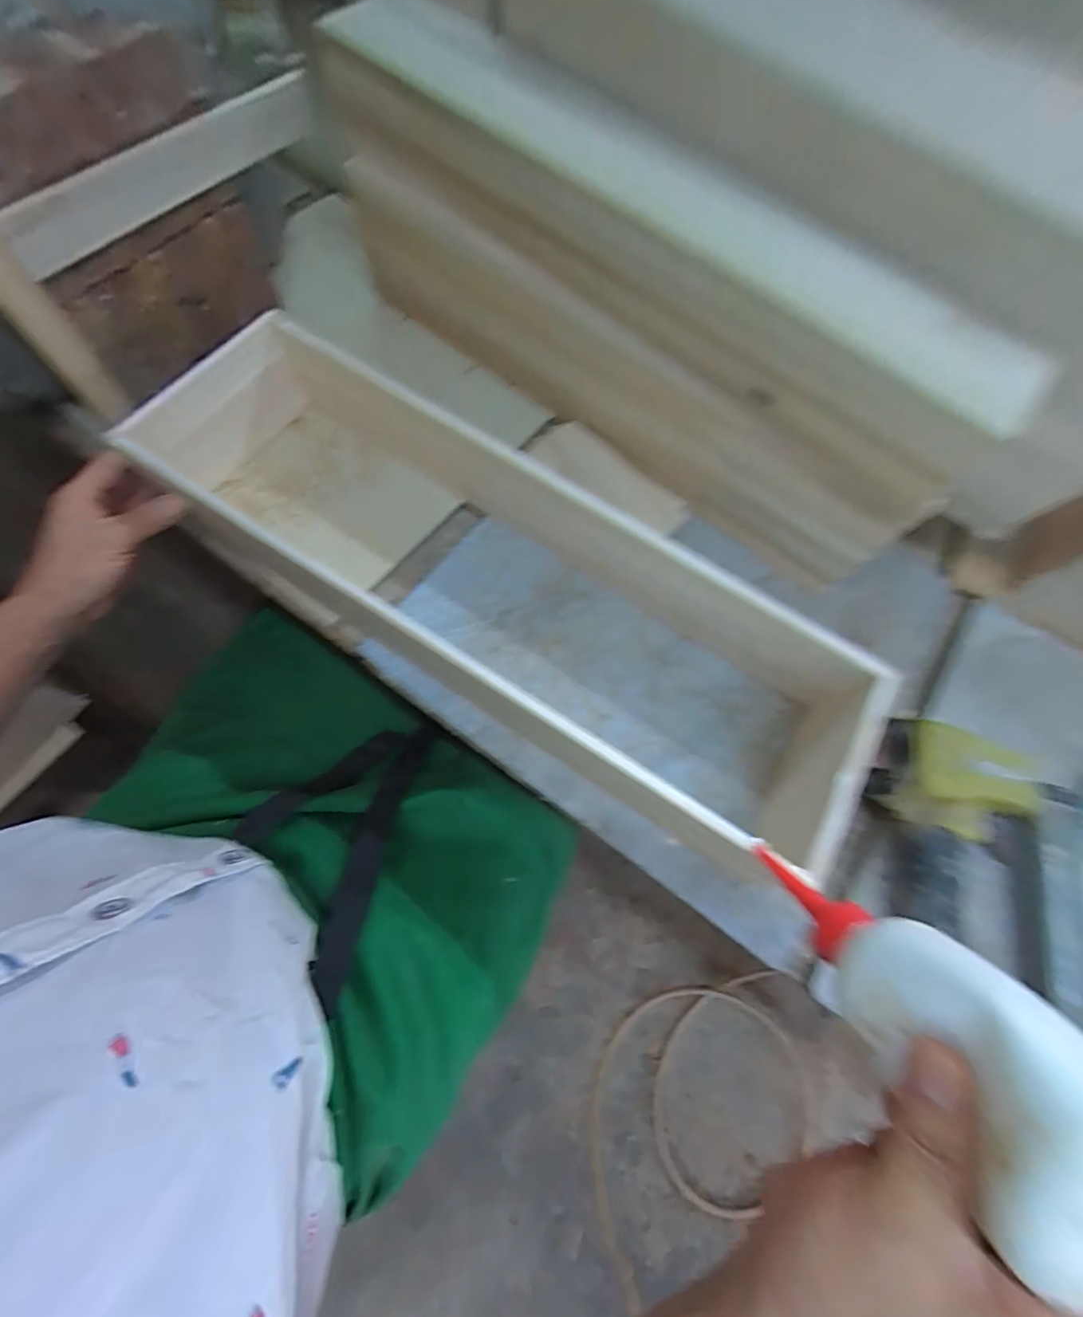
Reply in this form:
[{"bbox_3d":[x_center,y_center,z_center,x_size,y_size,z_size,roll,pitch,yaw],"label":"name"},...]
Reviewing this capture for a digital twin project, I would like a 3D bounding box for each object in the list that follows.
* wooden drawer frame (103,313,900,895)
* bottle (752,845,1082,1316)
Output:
[{"bbox_3d":[-0.040,-0.054,0.394,0.563,0.109,0.197,35,74,5],"label":"wooden drawer frame"},{"bbox_3d":[0.143,0.132,0.207,0.050,0.164,0.054,-11,100,-5],"label":"bottle"}]

